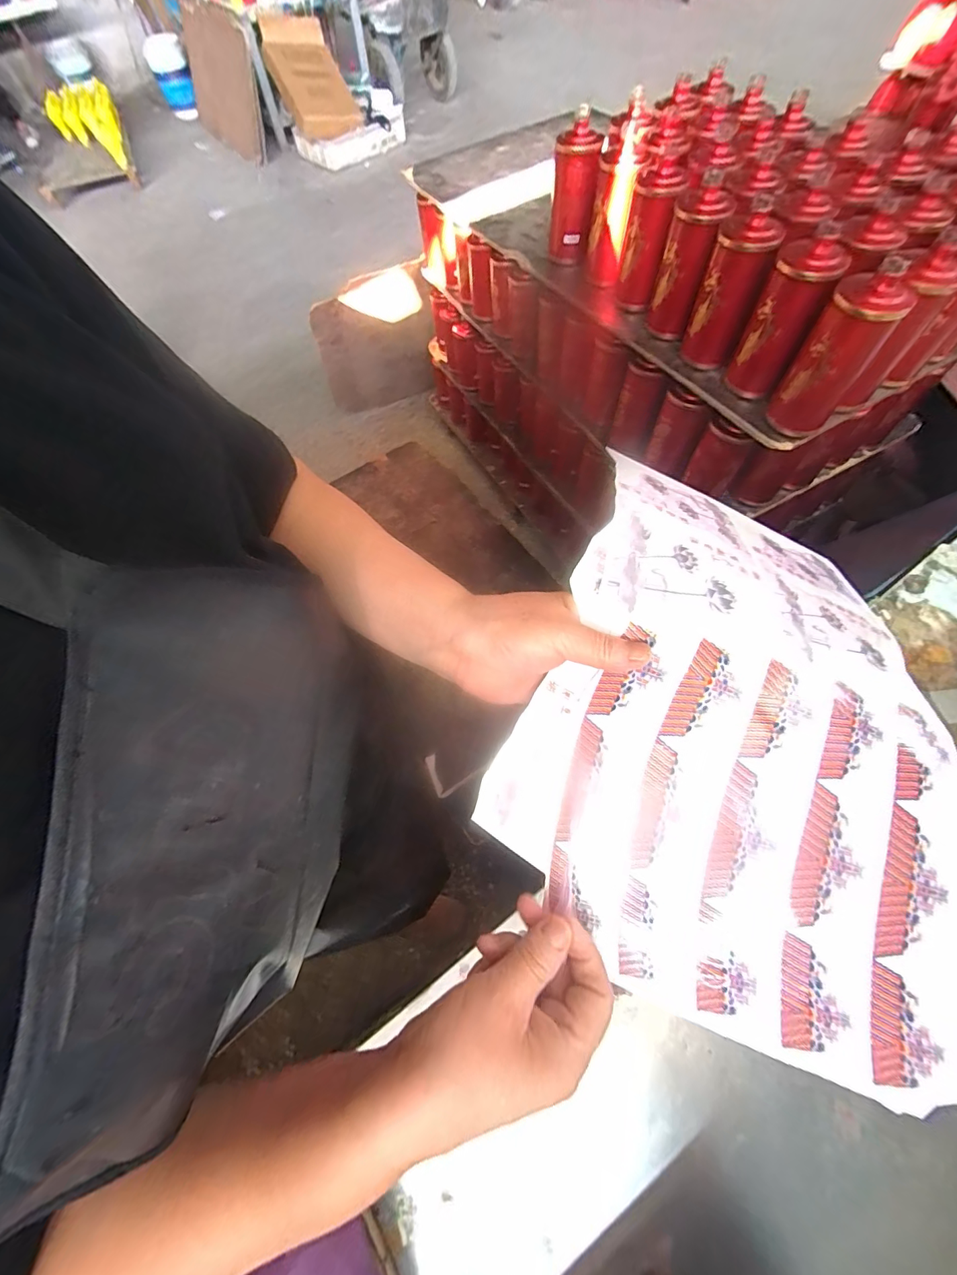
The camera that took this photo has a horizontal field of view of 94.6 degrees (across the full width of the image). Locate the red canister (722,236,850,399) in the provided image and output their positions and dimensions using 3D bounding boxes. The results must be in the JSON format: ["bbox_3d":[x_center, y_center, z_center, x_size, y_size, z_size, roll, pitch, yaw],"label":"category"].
[{"bbox_3d":[0.437,-0.457,0.648,0.084,0.184,0.074,31,68,15],"label":"red canister"}]

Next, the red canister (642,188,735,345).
[{"bbox_3d":[0.343,-0.616,0.740,0.081,0.191,0.081,17,65,9],"label":"red canister"}]

